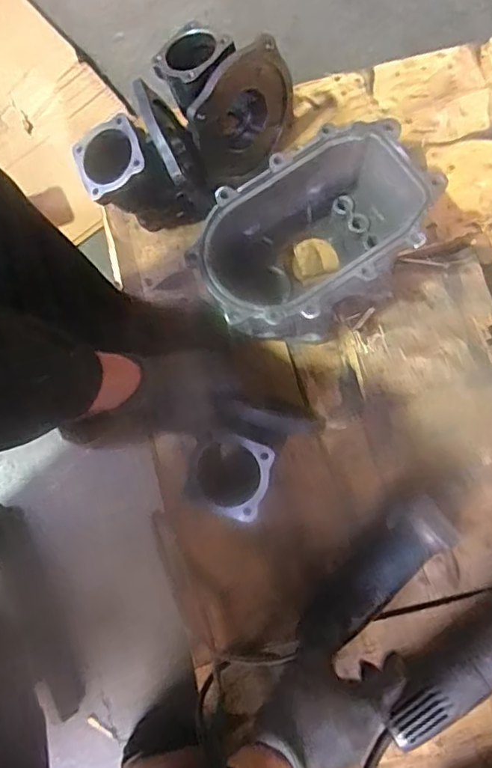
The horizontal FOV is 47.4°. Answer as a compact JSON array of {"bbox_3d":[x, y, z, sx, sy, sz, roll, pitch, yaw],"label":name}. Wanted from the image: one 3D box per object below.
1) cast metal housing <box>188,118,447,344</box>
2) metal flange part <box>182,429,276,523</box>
[{"bbox_3d":[0.074,-0.158,0.651,0.261,0.140,0.163,-34,78,-6],"label":"cast metal housing"},{"bbox_3d":[-0.017,0.087,0.541,0.076,0.008,0.079,19,99,12],"label":"metal flange part"}]

